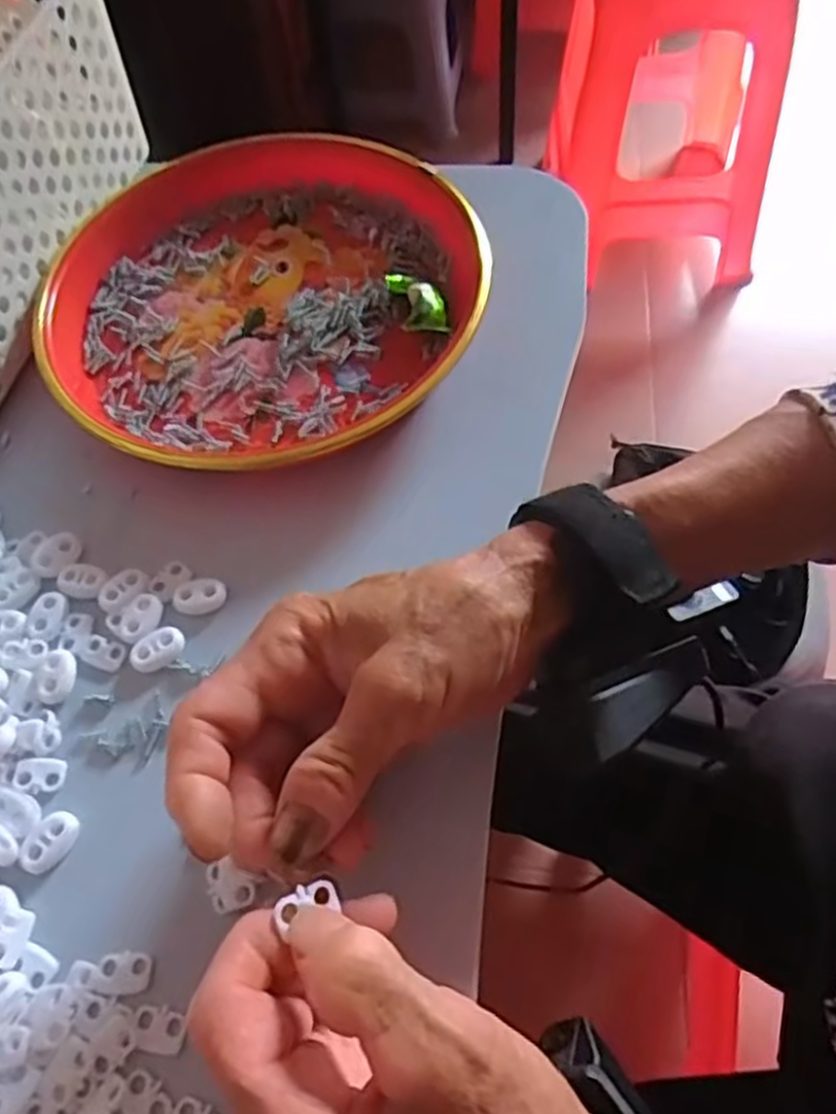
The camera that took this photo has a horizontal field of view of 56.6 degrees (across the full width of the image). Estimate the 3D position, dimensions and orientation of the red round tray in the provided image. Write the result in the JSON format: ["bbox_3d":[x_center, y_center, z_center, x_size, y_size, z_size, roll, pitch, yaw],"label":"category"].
[{"bbox_3d":[-0.089,-0.141,0.397,0.215,0.035,0.217,-2,60,3],"label":"red round tray"}]

